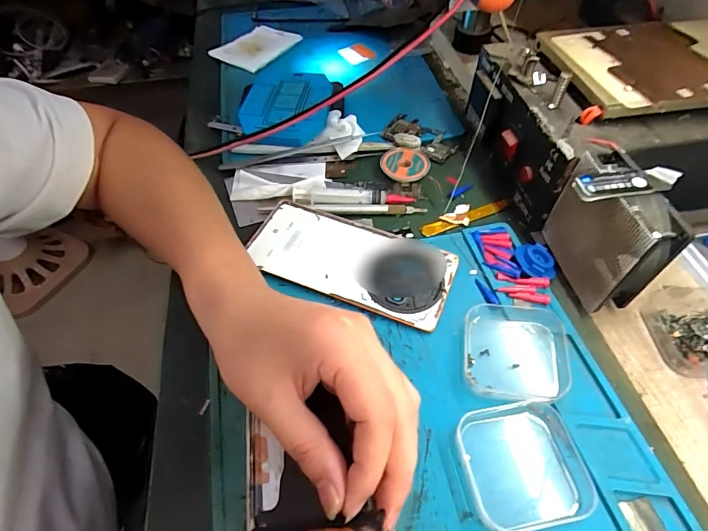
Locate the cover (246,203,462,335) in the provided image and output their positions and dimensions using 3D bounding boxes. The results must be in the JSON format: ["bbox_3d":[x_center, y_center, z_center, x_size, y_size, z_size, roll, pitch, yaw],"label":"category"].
[{"bbox_3d":[-0.005,-0.005,0.335,0.161,0.006,0.078,19,54,15],"label":"cover"}]

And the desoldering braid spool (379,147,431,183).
[{"bbox_3d":[0.048,-0.096,0.404,0.045,0.008,0.042,0,51,0],"label":"desoldering braid spool"}]

